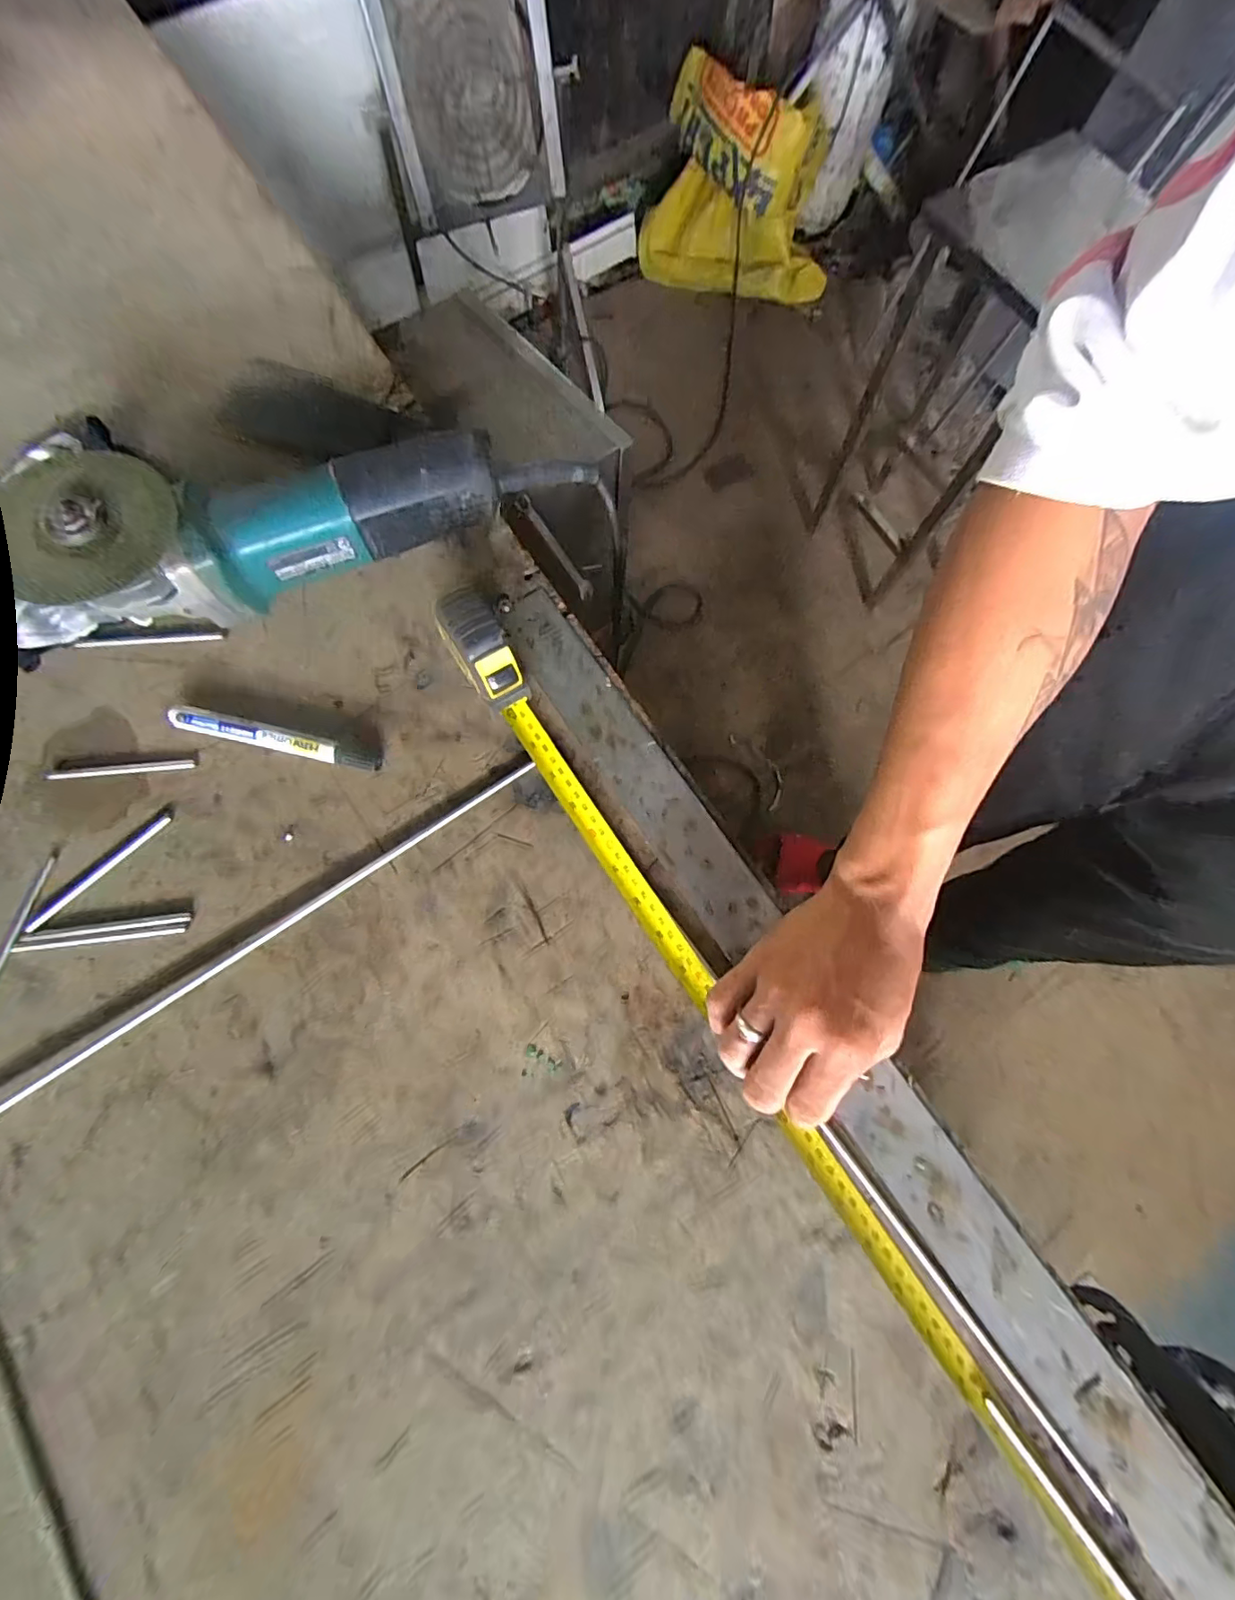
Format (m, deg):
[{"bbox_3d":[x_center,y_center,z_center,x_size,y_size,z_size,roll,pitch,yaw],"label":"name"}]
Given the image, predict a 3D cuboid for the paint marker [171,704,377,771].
[{"bbox_3d":[-0.230,-0.041,0.372,0.140,0.015,0.016,13,76,2],"label":"paint marker"}]

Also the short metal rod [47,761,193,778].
[{"bbox_3d":[-0.334,-0.021,0.369,0.095,0.004,0.006,-5,76,-3],"label":"short metal rod"}]

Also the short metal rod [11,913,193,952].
[{"bbox_3d":[-0.320,0.082,0.343,0.102,0.004,0.012,-7,76,-3],"label":"short metal rod"}]

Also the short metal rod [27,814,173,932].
[{"bbox_3d":[-0.330,0.045,0.351,0.009,0.005,0.101,44,79,9],"label":"short metal rod"}]

